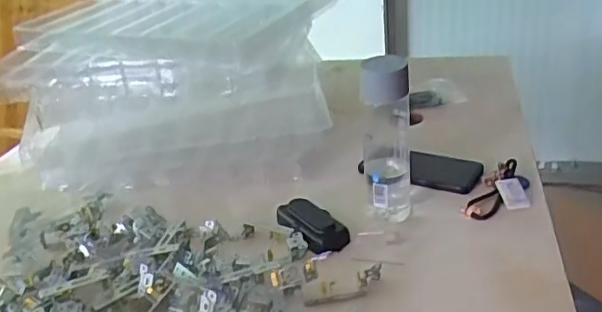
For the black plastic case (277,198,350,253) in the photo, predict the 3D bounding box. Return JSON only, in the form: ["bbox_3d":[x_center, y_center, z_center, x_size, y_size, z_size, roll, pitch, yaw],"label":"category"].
[{"bbox_3d":[0.013,0.084,0.702,0.051,0.021,0.106,-20,30,-26],"label":"black plastic case"}]

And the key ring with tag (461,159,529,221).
[{"bbox_3d":[0.262,0.045,0.736,0.064,0.020,0.130,15,33,36],"label":"key ring with tag"}]

